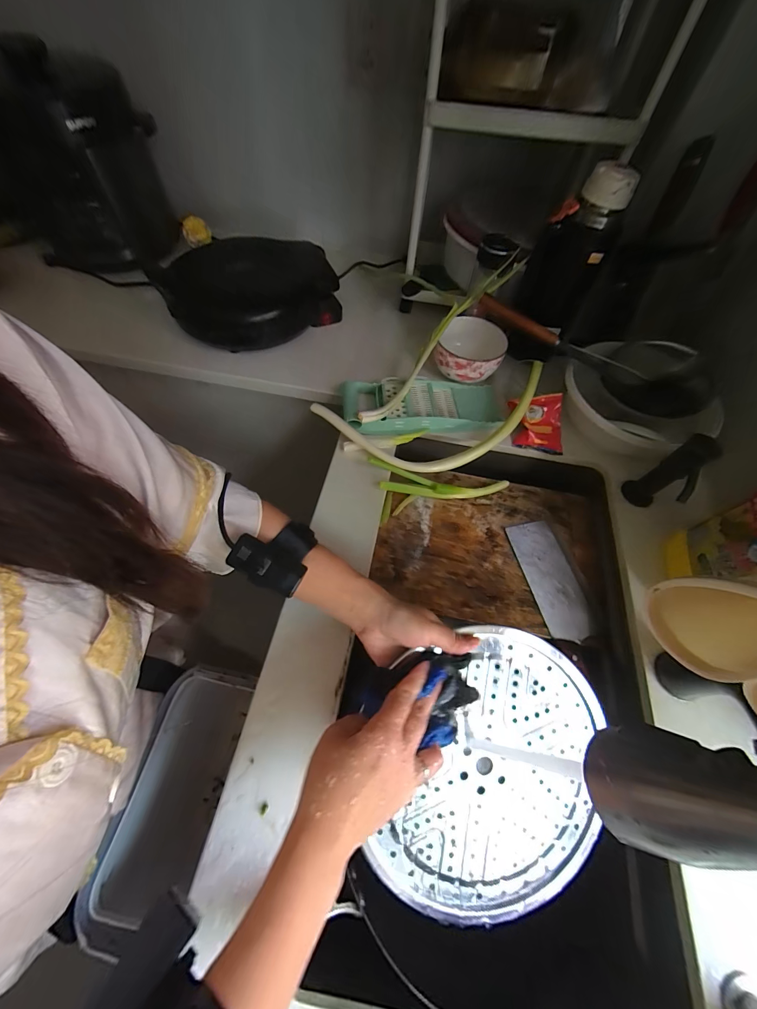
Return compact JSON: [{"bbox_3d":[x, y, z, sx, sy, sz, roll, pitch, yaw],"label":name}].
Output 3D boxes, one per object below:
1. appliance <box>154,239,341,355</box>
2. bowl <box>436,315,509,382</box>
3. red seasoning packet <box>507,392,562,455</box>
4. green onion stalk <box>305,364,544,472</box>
[{"bbox_3d":[-0.223,-0.399,0.645,0.241,0.090,0.270,29,64,13],"label":"appliance"},{"bbox_3d":[0.162,-0.273,0.620,0.110,0.059,0.117,1,60,-2],"label":"bowl"},{"bbox_3d":[0.262,-0.131,0.566,0.079,0.021,0.094,-2,85,-3],"label":"red seasoning packet"},{"bbox_3d":[0.089,-0.125,0.530,0.363,0.067,0.129,-8,61,-8],"label":"green onion stalk"}]

